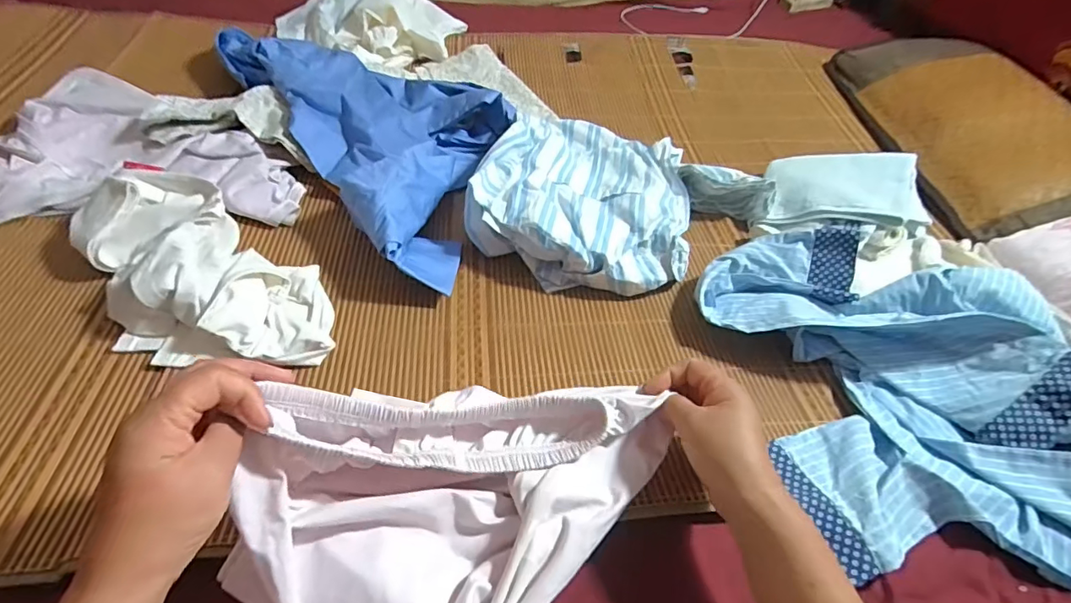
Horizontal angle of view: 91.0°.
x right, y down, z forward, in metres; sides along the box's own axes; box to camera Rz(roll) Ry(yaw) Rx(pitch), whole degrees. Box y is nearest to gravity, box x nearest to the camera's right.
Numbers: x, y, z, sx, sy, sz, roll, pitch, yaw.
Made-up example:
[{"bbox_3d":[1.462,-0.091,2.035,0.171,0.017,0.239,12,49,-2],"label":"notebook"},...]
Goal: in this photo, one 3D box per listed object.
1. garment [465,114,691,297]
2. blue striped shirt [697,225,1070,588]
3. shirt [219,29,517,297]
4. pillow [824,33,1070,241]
[{"bbox_3d":[0.074,-0.155,0.700,0.259,0.072,0.319,13,48,6],"label":"garment"},{"bbox_3d":[0.372,0.051,0.504,0.338,0.087,0.365,4,48,-3],"label":"blue striped shirt"},{"bbox_3d":[-0.221,-0.276,0.776,0.290,0.072,0.667,-28,56,-27],"label":"shirt"},{"bbox_3d":[0.755,-0.318,0.889,0.320,0.075,0.557,-13,48,17],"label":"pillow"}]

